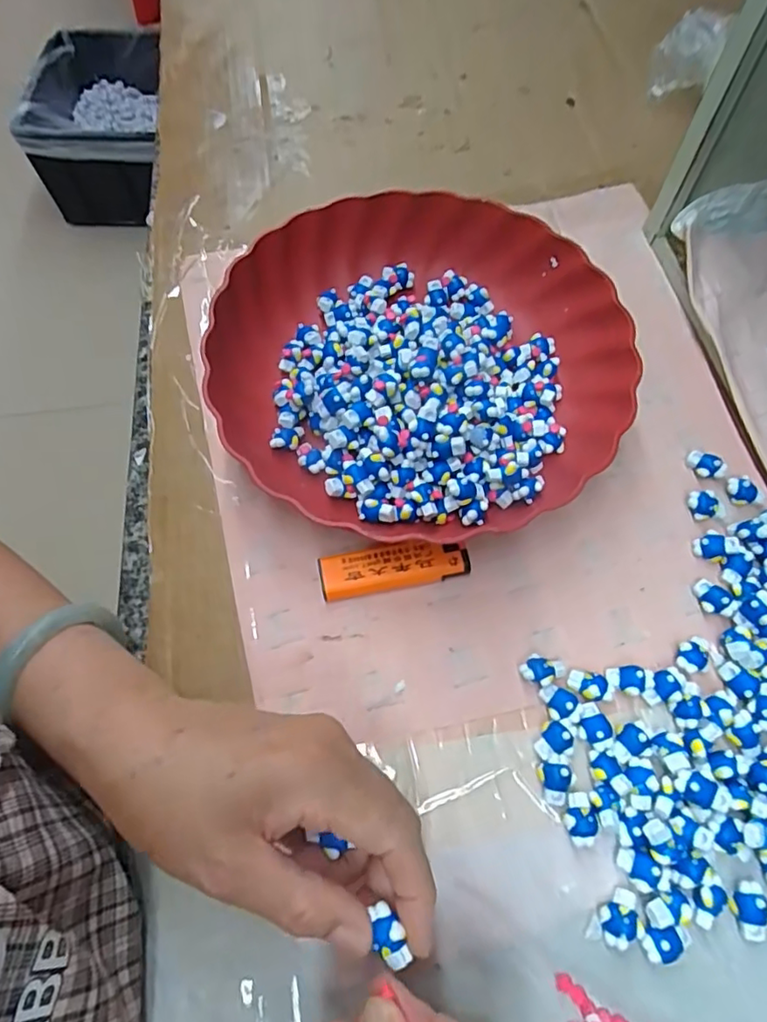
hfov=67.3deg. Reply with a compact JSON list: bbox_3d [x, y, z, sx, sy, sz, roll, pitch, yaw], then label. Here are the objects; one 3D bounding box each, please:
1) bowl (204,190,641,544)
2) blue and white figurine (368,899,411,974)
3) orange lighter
[{"bbox_3d":[0.024,-0.097,0.355,0.233,0.042,0.232,-1,66,1],"label":"bowl"},{"bbox_3d":[0.002,0.155,0.209,0.011,0.006,0.022,-22,80,-8],"label":"blue and white figurine"},{"bbox_3d":[0.006,0.030,0.313,0.080,0.013,0.023,-11,66,-3],"label":"orange lighter"}]

